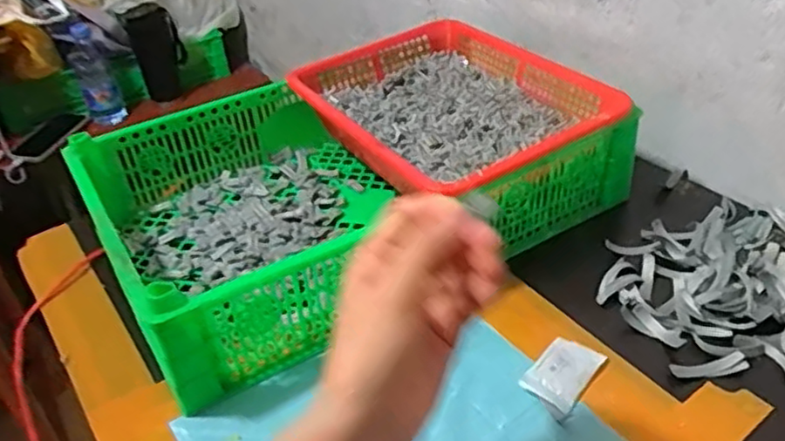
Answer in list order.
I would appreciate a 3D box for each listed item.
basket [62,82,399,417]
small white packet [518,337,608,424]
[{"bbox_3d":[-0.117,-0.010,0.604,0.259,0.104,0.283,-23,40,-24],"label":"basket"},{"bbox_3d":[0.125,0.113,0.493,0.040,0.008,0.073,22,43,31],"label":"small white packet"}]

